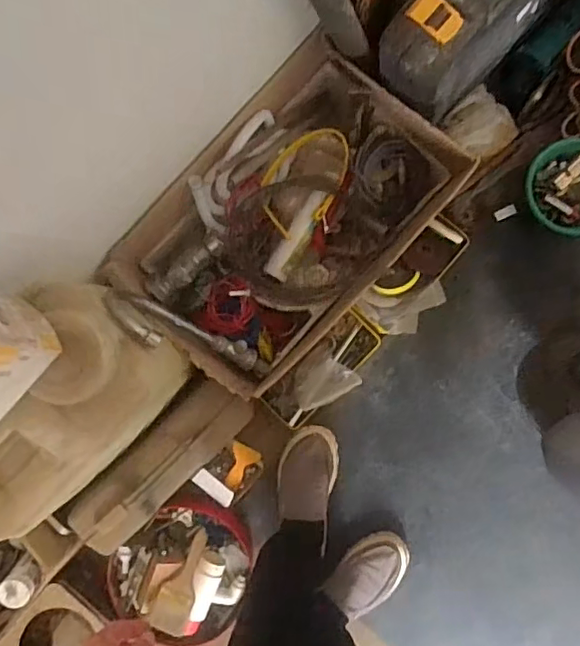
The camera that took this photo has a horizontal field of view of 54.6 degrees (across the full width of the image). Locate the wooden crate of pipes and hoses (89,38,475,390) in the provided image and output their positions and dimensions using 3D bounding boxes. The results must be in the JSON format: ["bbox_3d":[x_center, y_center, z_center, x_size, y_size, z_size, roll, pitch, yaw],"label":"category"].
[{"bbox_3d":[-0.001,-0.163,0.967,0.339,0.183,0.527,41,91,2],"label":"wooden crate of pipes and hoses"}]

